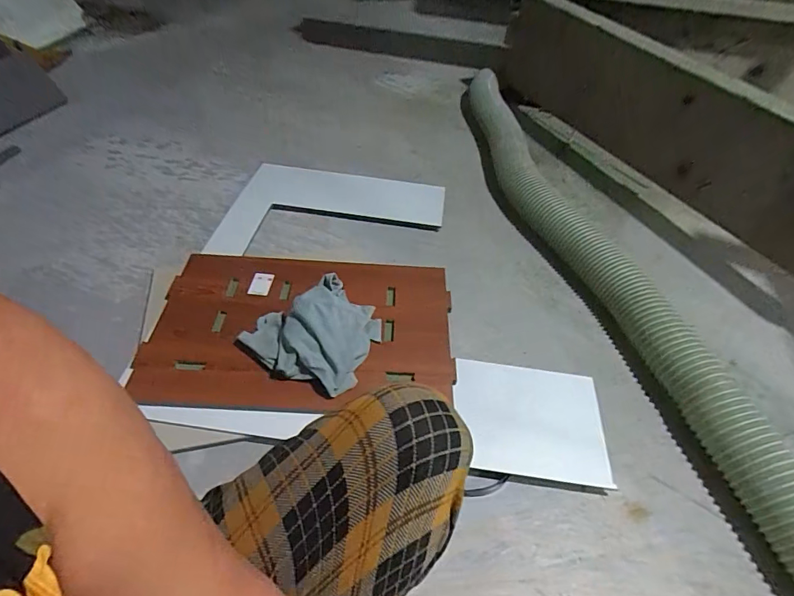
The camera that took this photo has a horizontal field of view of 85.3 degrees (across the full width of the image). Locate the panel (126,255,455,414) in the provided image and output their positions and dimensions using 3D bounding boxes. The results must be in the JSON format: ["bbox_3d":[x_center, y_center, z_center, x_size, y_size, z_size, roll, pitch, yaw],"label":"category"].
[{"bbox_3d":[-0.174,0.053,0.831,0.556,0.017,0.338,3,52,-5],"label":"panel"}]

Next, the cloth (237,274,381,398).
[{"bbox_3d":[-0.152,0.047,0.787,0.218,0.089,0.201,18,52,15],"label":"cloth"}]

